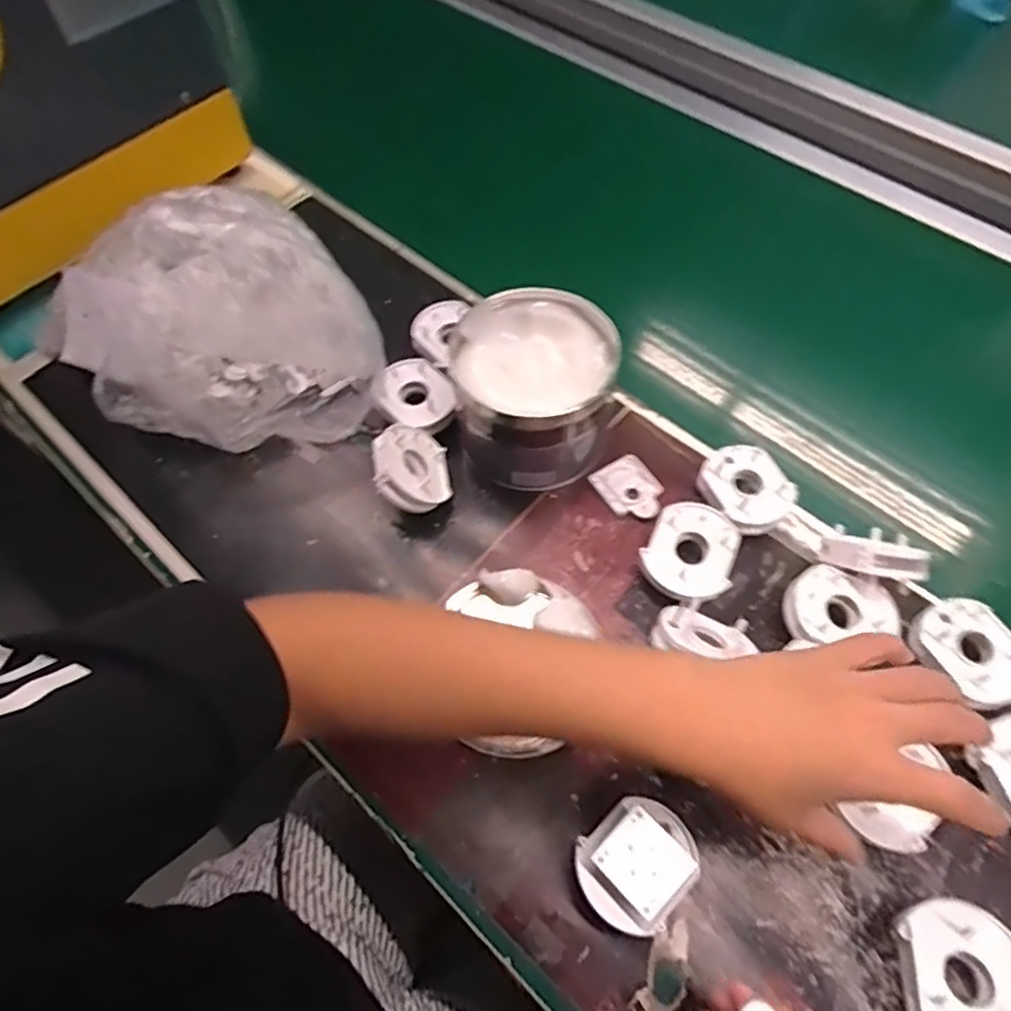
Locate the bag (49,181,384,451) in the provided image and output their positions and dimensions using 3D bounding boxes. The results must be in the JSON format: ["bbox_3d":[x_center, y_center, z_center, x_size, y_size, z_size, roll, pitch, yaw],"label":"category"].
[{"bbox_3d":[-0.249,-0.147,0.582,0.232,0.123,0.260,-33,65,-15],"label":"bag"}]

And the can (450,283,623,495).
[{"bbox_3d":[0.026,-0.094,0.547,0.125,0.099,0.129,-1,61,2],"label":"can"}]

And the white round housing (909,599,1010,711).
[{"bbox_3d":[0.319,0.100,0.454,0.056,0.018,0.073,-35,65,-15],"label":"white round housing"}]

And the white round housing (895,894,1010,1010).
[{"bbox_3d":[0.251,0.262,0.374,0.061,0.038,0.072,9,62,8],"label":"white round housing"}]

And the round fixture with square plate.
[{"bbox_3d":[0.080,0.216,0.403,0.071,0.046,0.060,-34,65,-15],"label":"round fixture with square plate"}]

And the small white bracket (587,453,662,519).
[{"bbox_3d":[0.104,-0.013,0.550,0.046,0.009,0.056,-30,64,-13],"label":"small white bracket"}]

